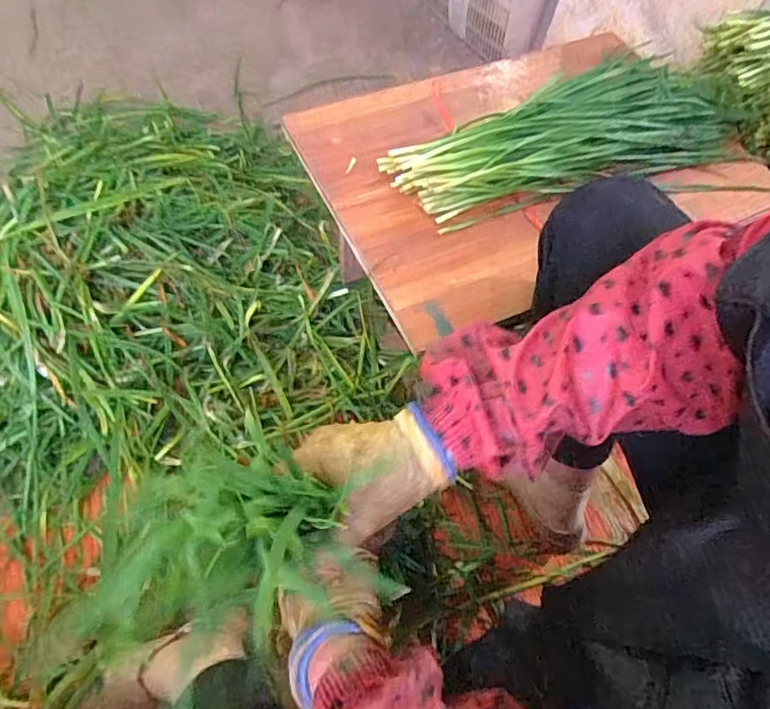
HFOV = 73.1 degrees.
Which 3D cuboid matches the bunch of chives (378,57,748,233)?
[{"bbox_3d":[0.234,-0.276,0.648,0.468,0.043,0.177,-20,64,-14],"label":"bunch of chives"}]

